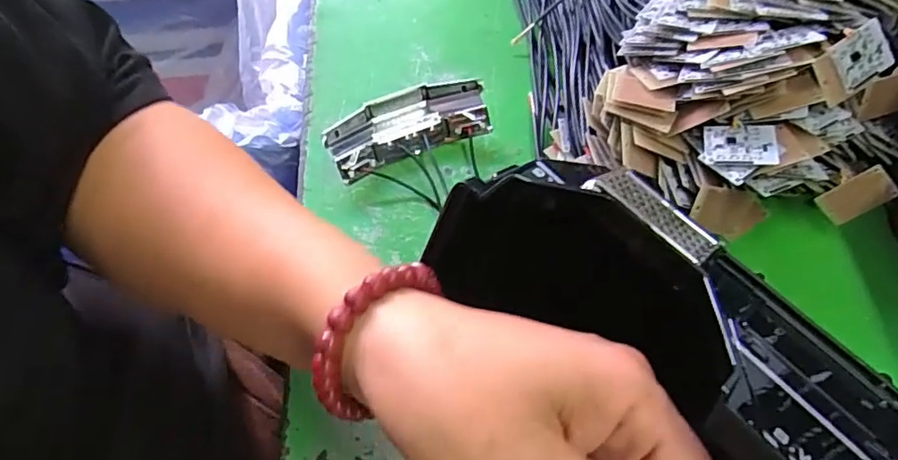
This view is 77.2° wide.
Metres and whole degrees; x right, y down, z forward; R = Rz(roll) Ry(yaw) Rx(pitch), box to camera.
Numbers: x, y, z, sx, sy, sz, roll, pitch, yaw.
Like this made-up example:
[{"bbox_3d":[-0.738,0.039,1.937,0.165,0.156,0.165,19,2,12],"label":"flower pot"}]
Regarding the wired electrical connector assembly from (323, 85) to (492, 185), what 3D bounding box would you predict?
[{"bbox_3d":[-0.025,-0.062,0.339,0.095,0.024,0.038,-20,61,-9],"label":"wired electrical connector assembly"}]

